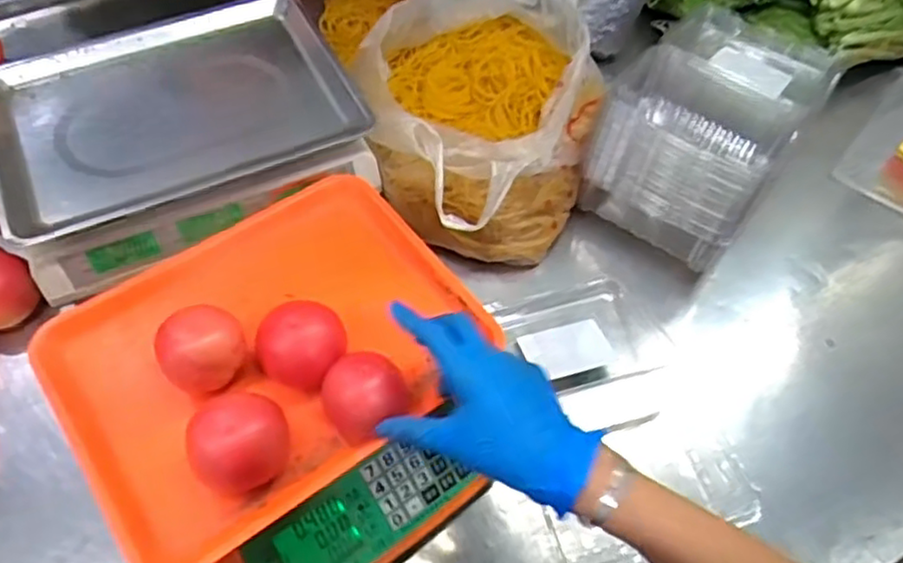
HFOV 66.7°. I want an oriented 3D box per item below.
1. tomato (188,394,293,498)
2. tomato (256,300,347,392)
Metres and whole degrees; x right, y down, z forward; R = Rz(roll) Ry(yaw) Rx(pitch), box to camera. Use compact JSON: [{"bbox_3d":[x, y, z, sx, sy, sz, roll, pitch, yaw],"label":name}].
[{"bbox_3d":[-0.141,0.108,0.459,0.061,0.049,0.057,1,57,-2],"label":"tomato"},{"bbox_3d":[-0.109,0.046,0.498,0.056,0.048,0.061,1,57,-2],"label":"tomato"}]

